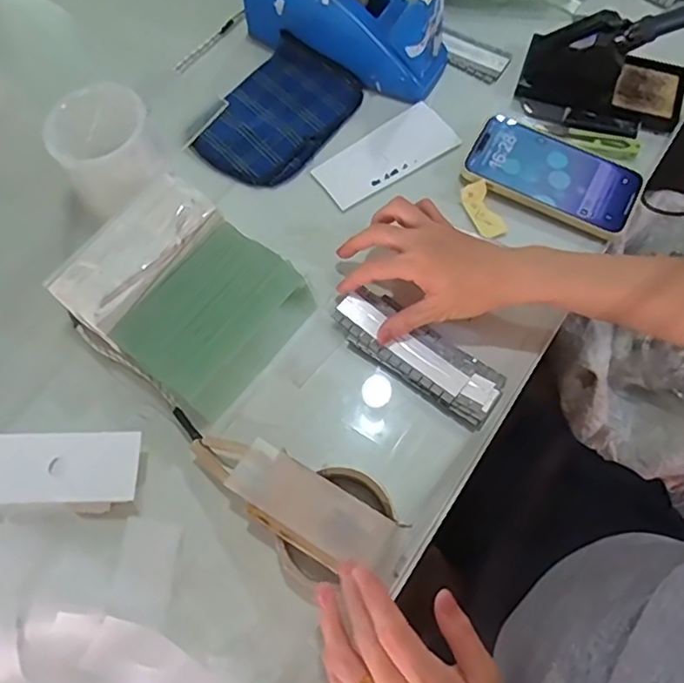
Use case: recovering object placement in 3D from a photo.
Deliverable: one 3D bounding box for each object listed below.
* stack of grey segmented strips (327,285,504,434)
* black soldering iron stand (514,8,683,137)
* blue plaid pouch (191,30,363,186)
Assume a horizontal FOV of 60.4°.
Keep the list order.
[{"bbox_3d":[0.063,0.010,0.502,0.154,0.014,0.057,34,72,14],"label":"stack of grey segmented strips"},{"bbox_3d":[0.264,-0.271,0.584,0.155,0.069,0.097,17,68,10],"label":"black soldering iron stand"},{"bbox_3d":[-0.065,-0.233,0.602,0.114,0.027,0.163,28,71,13],"label":"blue plaid pouch"}]

